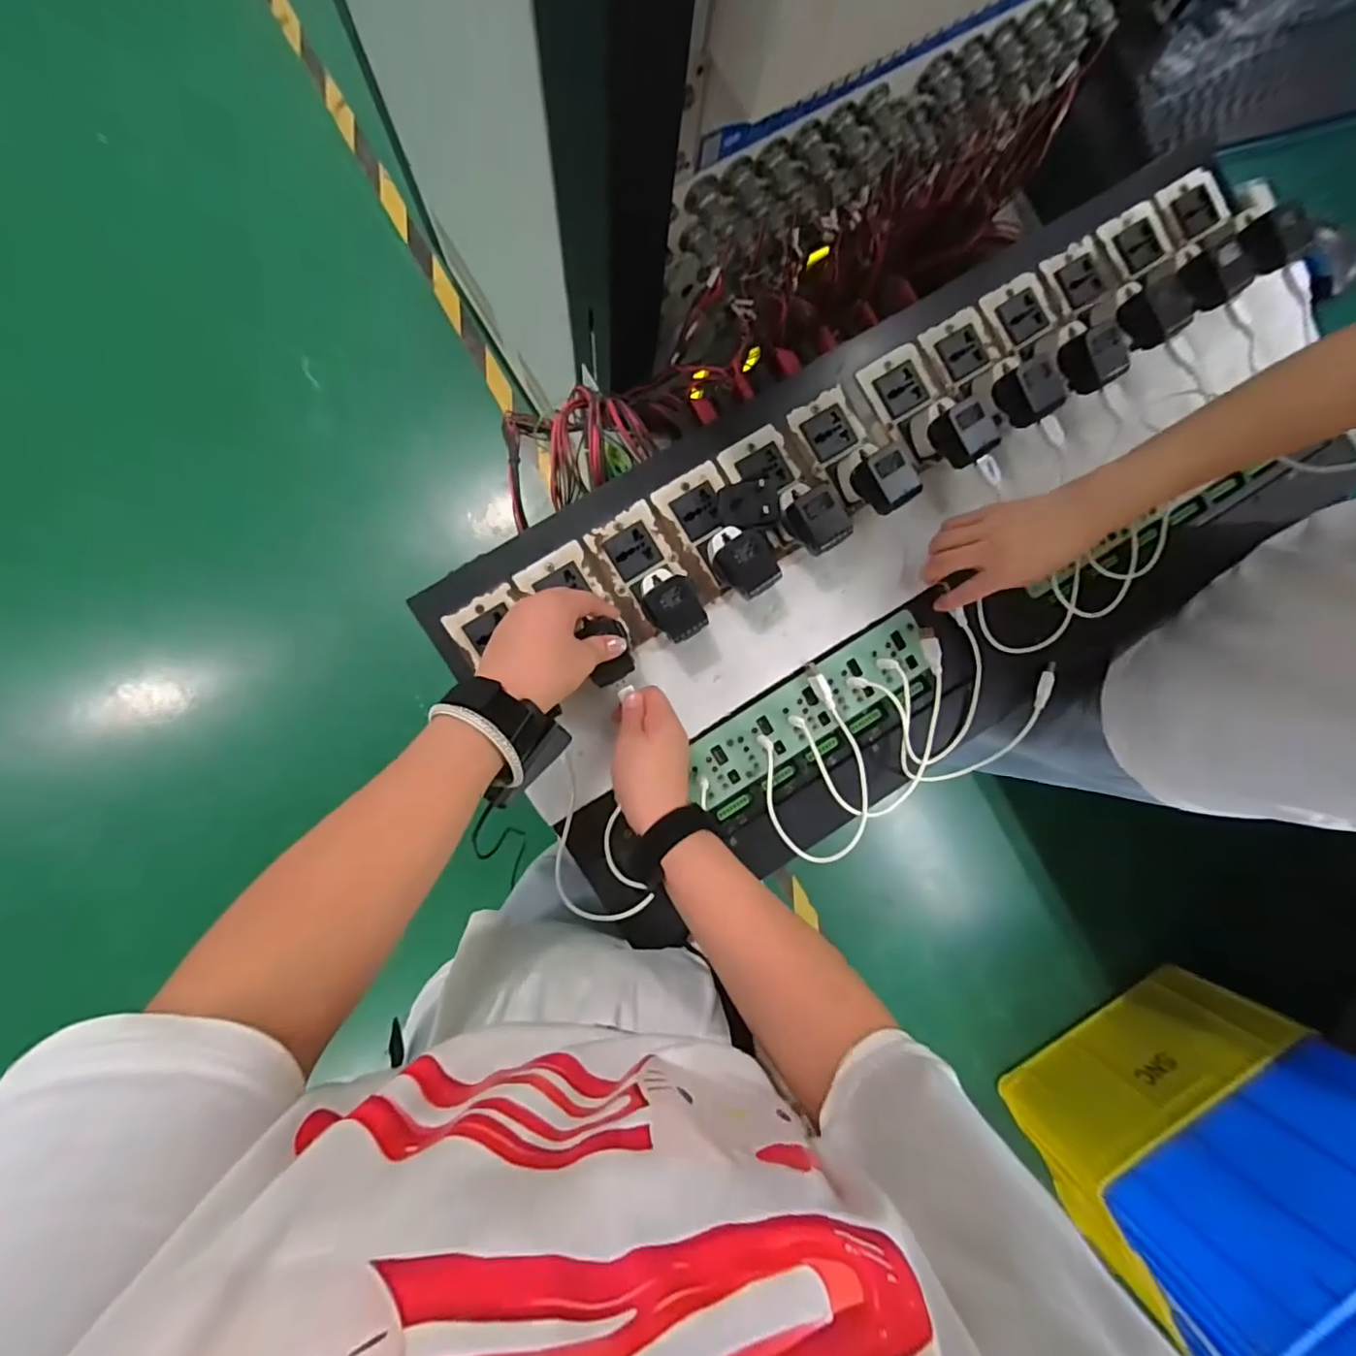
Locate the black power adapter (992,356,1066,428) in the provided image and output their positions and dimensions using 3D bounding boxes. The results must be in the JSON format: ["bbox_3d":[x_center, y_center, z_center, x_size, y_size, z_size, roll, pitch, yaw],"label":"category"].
[{"bbox_3d":[0.303,-0.246,0.497,0.037,0.032,0.047,-35,92,-6],"label":"black power adapter"}]

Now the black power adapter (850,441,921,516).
[{"bbox_3d":[0.175,-0.168,0.484,0.039,0.032,0.051,-37,93,-6],"label":"black power adapter"}]

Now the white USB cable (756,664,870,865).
[{"bbox_3d":[0.122,0.070,0.505,0.093,0.065,0.161,9,88,-6],"label":"white USB cable"}]

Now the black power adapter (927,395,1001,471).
[{"bbox_3d":[0.247,-0.211,0.497,0.040,0.029,0.048,-34,92,-6],"label":"black power adapter"}]

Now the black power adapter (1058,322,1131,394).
[{"bbox_3d":[0.368,-0.281,0.503,0.045,0.030,0.048,-30,92,-6],"label":"black power adapter"}]

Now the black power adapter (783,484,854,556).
[{"bbox_3d":[0.116,-0.129,0.476,0.036,0.030,0.048,-37,93,-6],"label":"black power adapter"}]

